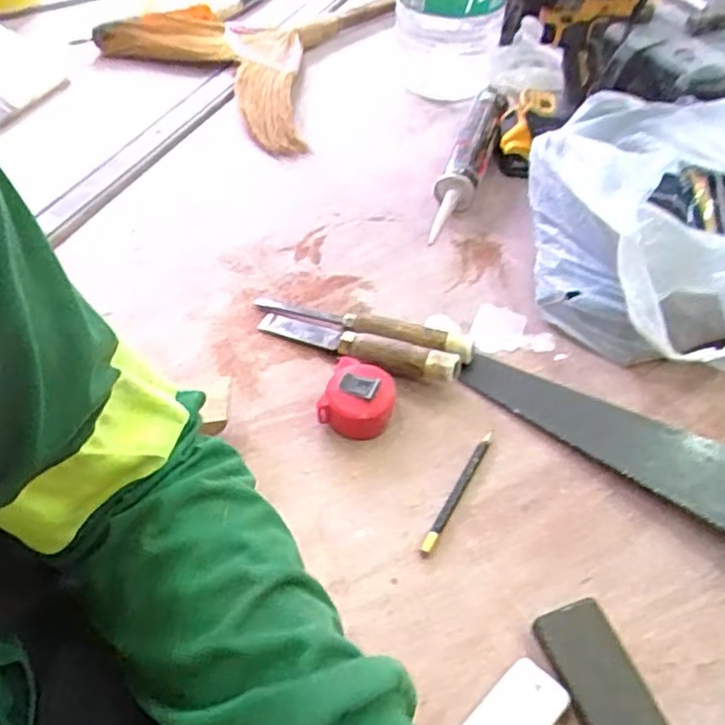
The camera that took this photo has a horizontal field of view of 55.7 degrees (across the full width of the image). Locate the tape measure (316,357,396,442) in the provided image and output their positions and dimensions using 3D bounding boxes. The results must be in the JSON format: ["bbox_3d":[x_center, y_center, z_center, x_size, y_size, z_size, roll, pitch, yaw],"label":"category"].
[{"bbox_3d":[-0.002,0.033,0.616,0.065,0.042,0.064,18,50,14],"label":"tape measure"}]

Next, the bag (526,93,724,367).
[{"bbox_3d":[0.300,-0.144,0.696,0.280,0.157,0.300,28,53,22],"label":"bag"}]

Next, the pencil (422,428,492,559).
[{"bbox_3d":[0.081,0.107,0.577,0.010,0.006,0.129,24,52,19],"label":"pencil"}]

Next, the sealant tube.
[{"bbox_3d":[0.133,-0.252,0.865,0.050,0.050,0.302,15,50,12],"label":"sealant tube"}]

